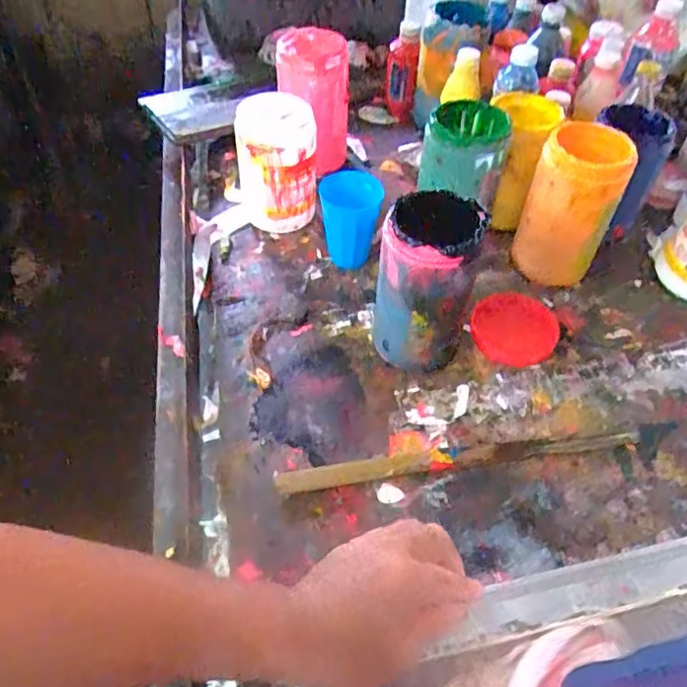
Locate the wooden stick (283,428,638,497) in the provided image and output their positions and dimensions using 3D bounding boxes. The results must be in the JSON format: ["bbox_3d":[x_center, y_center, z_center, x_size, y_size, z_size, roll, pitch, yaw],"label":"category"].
[{"bbox_3d":[0.111,0.107,0.543,0.343,0.009,0.021,-7,49,-8],"label":"wooden stick"}]

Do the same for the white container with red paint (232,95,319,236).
[{"bbox_3d":[-0.083,-0.216,0.719,0.093,0.151,0.080,-6,49,-7],"label":"white container with red paint"}]

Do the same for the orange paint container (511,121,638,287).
[{"bbox_3d":[0.256,-0.153,0.662,0.094,0.175,0.076,22,51,16],"label":"orange paint container"}]

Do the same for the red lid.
[{"bbox_3d":[0.190,-0.019,0.641,0.091,0.011,0.109,19,51,14],"label":"red lid"}]

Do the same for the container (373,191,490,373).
[{"bbox_3d":[0.080,-0.061,0.568,0.092,0.187,0.094,15,50,11],"label":"container"}]

